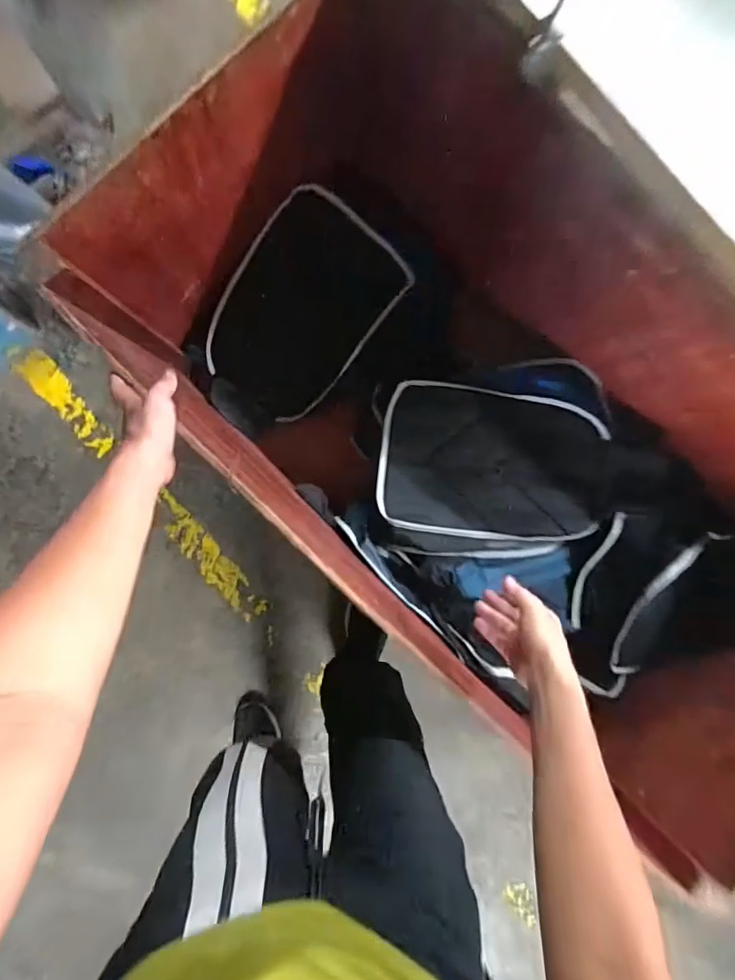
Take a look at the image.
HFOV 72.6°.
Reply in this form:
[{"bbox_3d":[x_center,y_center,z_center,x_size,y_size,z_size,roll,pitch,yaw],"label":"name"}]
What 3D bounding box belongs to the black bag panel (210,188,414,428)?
[{"bbox_3d":[-0.146,-0.367,1.048,0.293,0.027,0.431,36,108,-13],"label":"black bag panel"}]

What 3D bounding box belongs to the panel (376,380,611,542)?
[{"bbox_3d":[0.244,-0.054,0.986,0.427,0.076,0.288,8,90,-3],"label":"panel"}]

